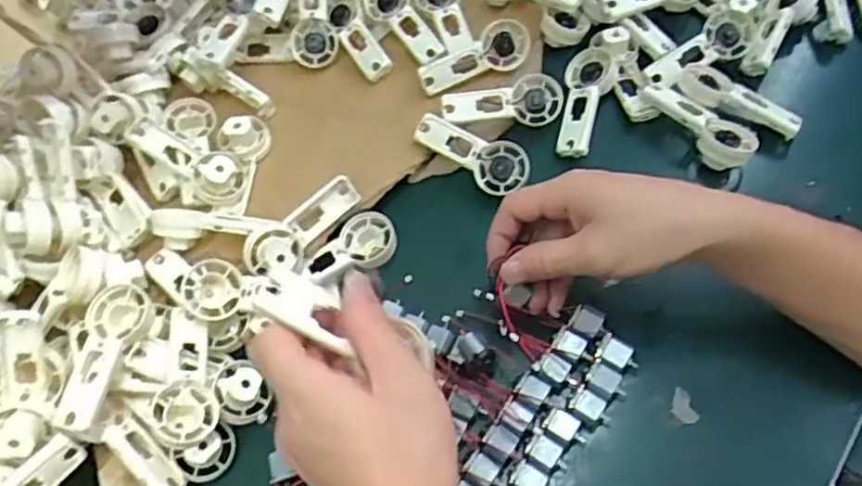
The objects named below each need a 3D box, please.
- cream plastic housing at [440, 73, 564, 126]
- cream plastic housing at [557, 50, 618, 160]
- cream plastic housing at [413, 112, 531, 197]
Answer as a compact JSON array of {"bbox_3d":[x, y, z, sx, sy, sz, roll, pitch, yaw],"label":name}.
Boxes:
[{"bbox_3d":[0.056,-0.111,0.546,0.093,0.017,0.035,-5,60,6],"label":"cream plastic housing"},{"bbox_3d":[0.122,-0.113,0.543,0.037,0.024,0.095,10,62,14],"label":"cream plastic housing"},{"bbox_3d":[0.032,-0.070,0.525,0.091,0.024,0.033,30,68,23],"label":"cream plastic housing"}]

